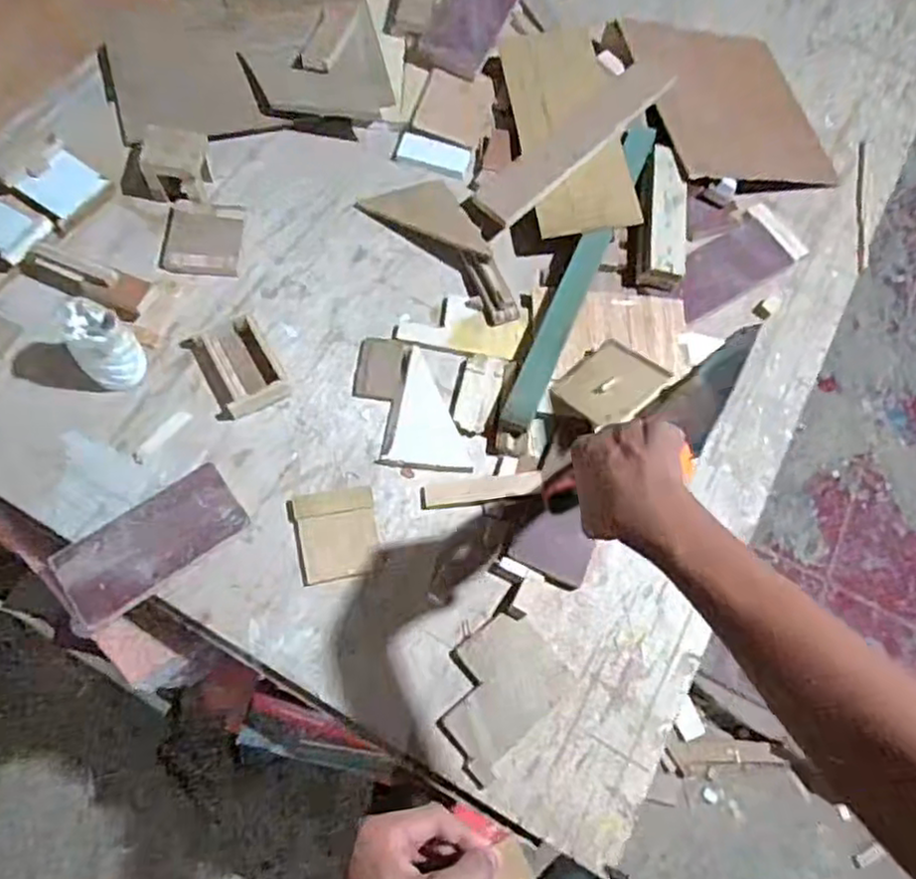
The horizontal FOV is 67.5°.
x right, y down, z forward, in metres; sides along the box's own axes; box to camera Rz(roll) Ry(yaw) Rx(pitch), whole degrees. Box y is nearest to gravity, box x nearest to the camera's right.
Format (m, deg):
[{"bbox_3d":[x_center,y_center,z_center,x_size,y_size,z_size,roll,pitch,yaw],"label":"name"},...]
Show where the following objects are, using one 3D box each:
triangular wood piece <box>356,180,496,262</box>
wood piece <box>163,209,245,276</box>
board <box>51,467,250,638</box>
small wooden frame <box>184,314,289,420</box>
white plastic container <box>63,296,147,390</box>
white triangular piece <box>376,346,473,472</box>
[{"bbox_3d":[-0.030,-0.314,0.947,0.195,0.018,0.091,28,68,7],"label":"triangular wood piece"},{"bbox_3d":[-0.336,-0.258,0.903,0.096,0.004,0.094,2,68,-9],"label":"wood piece"},{"bbox_3d":[-0.334,0.112,0.739,0.198,0.025,0.087,-37,75,-17],"label":"board"},{"bbox_3d":[-0.266,-0.088,0.832,0.089,0.019,0.116,-26,72,-14],"label":"small wooden frame"},{"bbox_3d":[-0.400,-0.106,0.775,0.061,0.110,0.065,2,68,-4],"label":"white plastic container"},{"bbox_3d":[-0.025,-0.028,0.839,0.105,0.007,0.150,15,67,2],"label":"white triangular piece"}]

